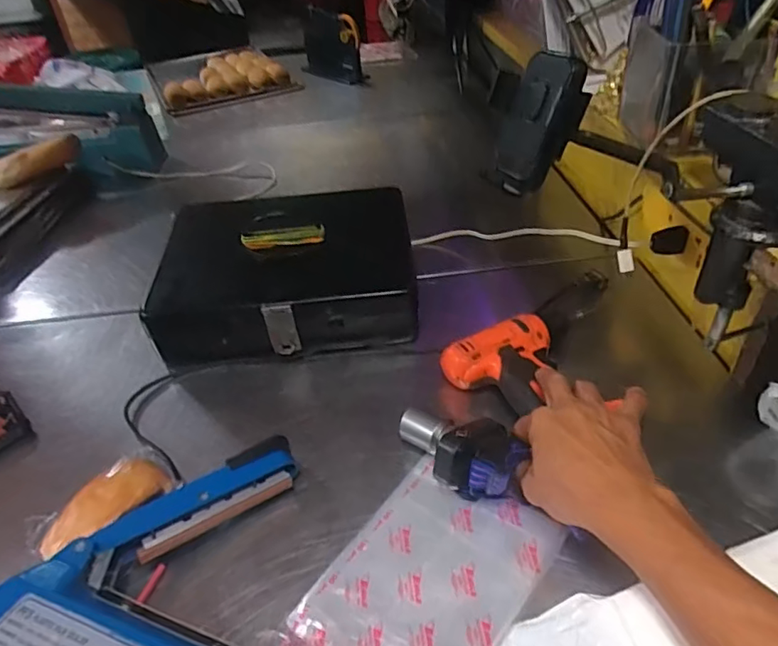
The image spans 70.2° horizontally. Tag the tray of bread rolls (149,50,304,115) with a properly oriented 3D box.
[{"bbox_3d":[-0.466,-0.677,1.511,0.322,0.055,0.426,-19,41,-17],"label":"tray of bread rolls"}]

